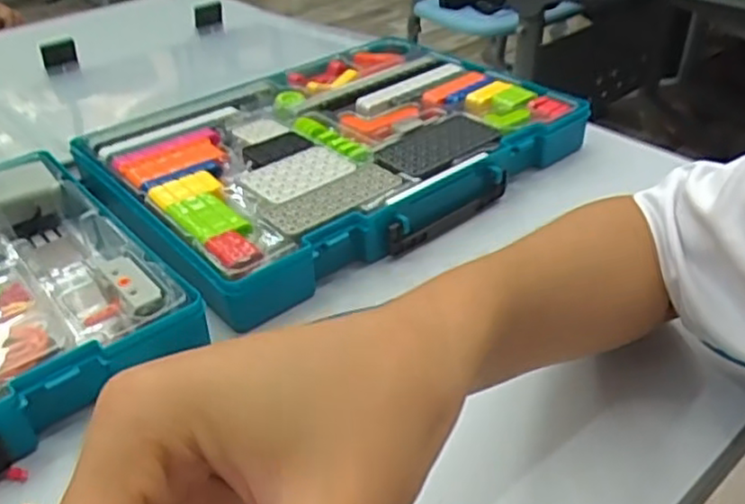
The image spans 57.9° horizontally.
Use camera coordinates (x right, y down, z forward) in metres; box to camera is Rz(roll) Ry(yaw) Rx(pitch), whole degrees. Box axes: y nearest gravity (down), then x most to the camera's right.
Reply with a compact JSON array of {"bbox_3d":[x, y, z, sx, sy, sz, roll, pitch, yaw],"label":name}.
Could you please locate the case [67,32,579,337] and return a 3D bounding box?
[{"bbox_3d":[-0.031,-0.092,0.568,0.366,0.039,0.265,-26,43,-30],"label":"case"}]

